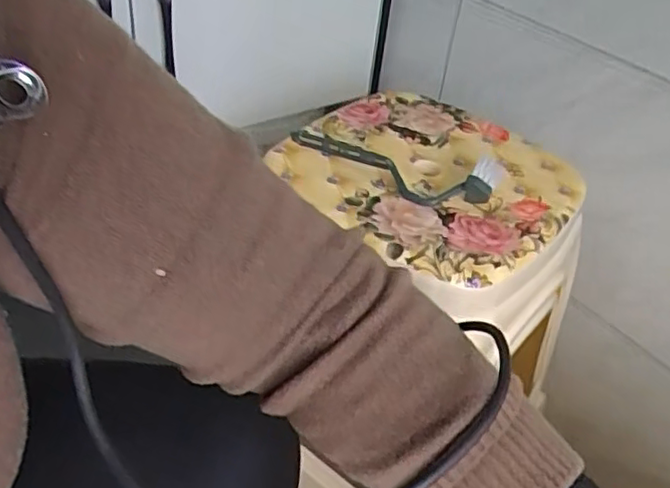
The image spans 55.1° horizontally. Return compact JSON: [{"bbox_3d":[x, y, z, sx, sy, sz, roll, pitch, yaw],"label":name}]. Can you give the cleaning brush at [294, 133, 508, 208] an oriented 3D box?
[{"bbox_3d":[0.048,-0.079,0.612,0.207,0.037,0.052,18,39,16],"label":"cleaning brush"}]

